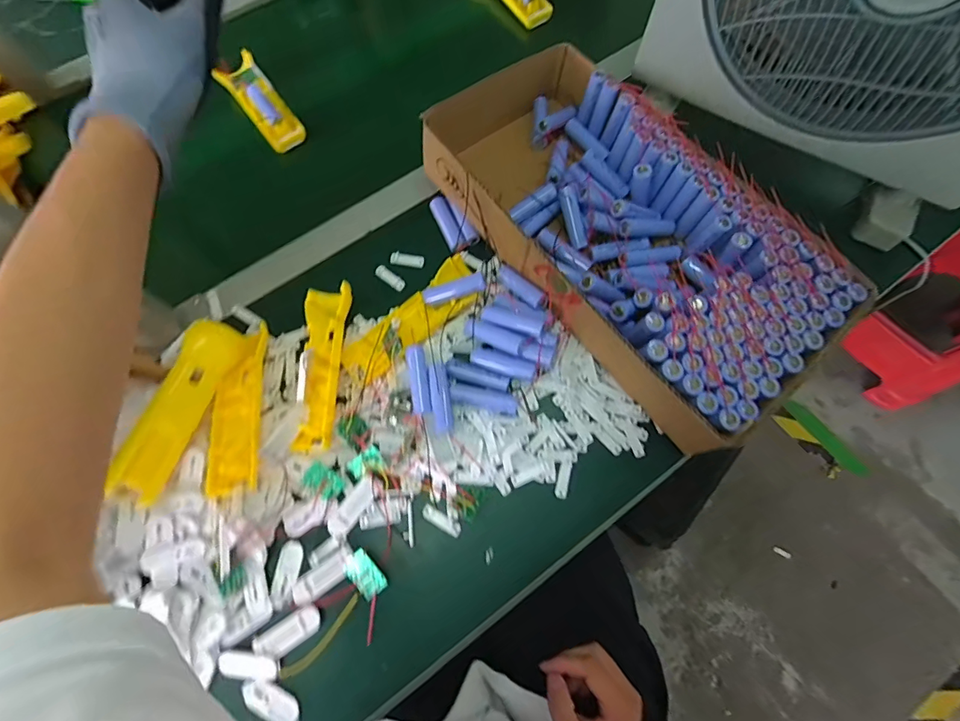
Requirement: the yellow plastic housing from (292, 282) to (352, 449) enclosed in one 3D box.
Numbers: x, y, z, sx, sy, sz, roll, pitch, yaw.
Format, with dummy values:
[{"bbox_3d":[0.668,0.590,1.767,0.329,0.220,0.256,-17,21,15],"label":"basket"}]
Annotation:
[{"bbox_3d":[-0.155,0.005,0.442,0.045,0.039,0.159,-1,71,0],"label":"yellow plastic housing"}]

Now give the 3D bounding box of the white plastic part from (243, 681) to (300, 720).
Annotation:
[{"bbox_3d":[-0.171,0.282,0.371,0.052,0.009,0.022,26,73,9],"label":"white plastic part"}]

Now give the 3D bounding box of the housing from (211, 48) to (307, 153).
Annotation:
[{"bbox_3d":[-0.283,-0.332,0.576,0.050,0.029,0.155,-34,74,-11],"label":"housing"}]

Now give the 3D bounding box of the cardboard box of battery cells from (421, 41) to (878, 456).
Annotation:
[{"bbox_3d":[0.147,-0.134,0.465,0.224,0.082,0.416,-39,75,-12],"label":"cardboard box of battery cells"}]

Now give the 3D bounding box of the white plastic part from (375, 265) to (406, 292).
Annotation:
[{"bbox_3d":[-0.100,-0.092,0.500,0.037,0.009,0.013,35,75,12],"label":"white plastic part"}]

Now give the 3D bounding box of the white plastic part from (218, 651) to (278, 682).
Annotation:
[{"bbox_3d":[-0.194,0.256,0.375,0.049,0.004,0.017,8,71,3],"label":"white plastic part"}]

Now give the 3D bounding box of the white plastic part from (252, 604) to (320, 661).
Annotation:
[{"bbox_3d":[-0.163,0.233,0.383,0.057,0.012,0.024,-30,73,-9],"label":"white plastic part"}]

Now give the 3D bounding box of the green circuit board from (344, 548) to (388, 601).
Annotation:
[{"bbox_3d":[-0.100,0.187,0.392,0.025,0.011,0.040,-39,75,-12],"label":"green circuit board"}]

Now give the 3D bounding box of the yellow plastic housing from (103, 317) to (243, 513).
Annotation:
[{"bbox_3d":[-0.271,0.041,0.403,0.022,0.045,0.165,-10,55,45],"label":"yellow plastic housing"}]

